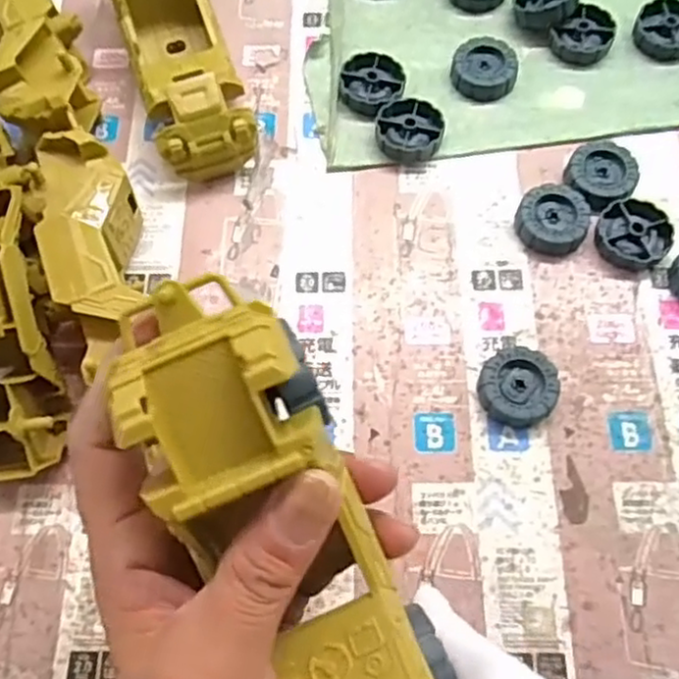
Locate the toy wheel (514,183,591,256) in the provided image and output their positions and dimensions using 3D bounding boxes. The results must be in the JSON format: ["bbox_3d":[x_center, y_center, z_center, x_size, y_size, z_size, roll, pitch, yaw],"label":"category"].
[{"bbox_3d":[0.116,-0.065,0.389,0.038,0.012,0.038,-1,68,2],"label":"toy wheel"}]

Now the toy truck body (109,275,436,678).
[{"bbox_3d":[-0.015,0.063,0.217,0.054,0.039,0.167,-26,98,-8],"label":"toy truck body"}]

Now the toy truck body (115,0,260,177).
[{"bbox_3d":[-0.093,-0.169,0.409,0.053,0.067,0.149,-20,69,-5],"label":"toy truck body"}]

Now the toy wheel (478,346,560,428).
[{"bbox_3d":[0.088,0.024,0.354,0.037,0.014,0.037,-1,68,2],"label":"toy wheel"}]

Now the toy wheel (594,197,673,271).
[{"bbox_3d":[0.159,-0.057,0.385,0.038,0.010,0.037,-1,68,2],"label":"toy wheel"}]

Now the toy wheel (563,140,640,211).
[{"bbox_3d":[0.147,-0.092,0.398,0.042,0.010,0.038,-28,70,-8],"label":"toy wheel"}]

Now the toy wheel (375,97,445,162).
[{"bbox_3d":[0.041,-0.120,0.414,0.038,0.012,0.041,-1,68,2],"label":"toy wheel"}]

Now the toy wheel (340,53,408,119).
[{"bbox_3d":[0.019,-0.151,0.428,0.037,0.013,0.041,17,70,9],"label":"toy wheel"}]

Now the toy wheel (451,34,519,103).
[{"bbox_3d":[0.088,-0.166,0.430,0.038,0.013,0.044,0,68,3],"label":"toy wheel"}]

